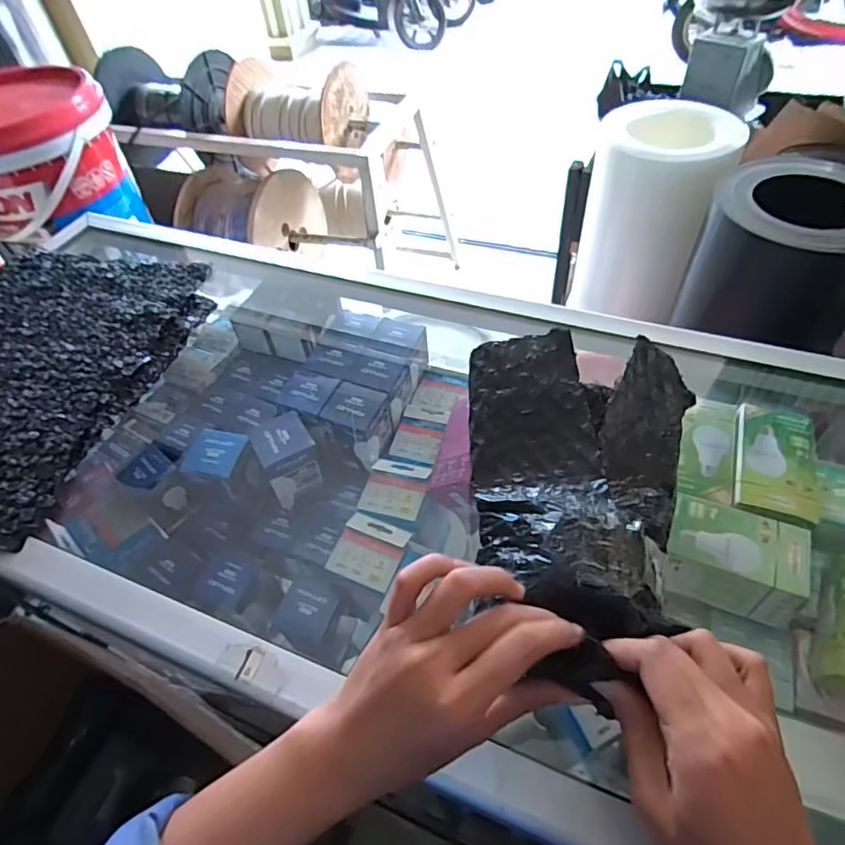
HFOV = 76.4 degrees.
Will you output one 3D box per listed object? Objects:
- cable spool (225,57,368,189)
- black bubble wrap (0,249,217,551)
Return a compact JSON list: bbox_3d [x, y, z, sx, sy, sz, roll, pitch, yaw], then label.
[{"bbox_3d":[-0.327,-0.769,1.389,0.334,0.239,0.197,13,53,16],"label":"cable spool"},{"bbox_3d":[-0.390,-0.053,0.500,0.298,0.014,0.347,10,52,13],"label":"black bubble wrap"}]

